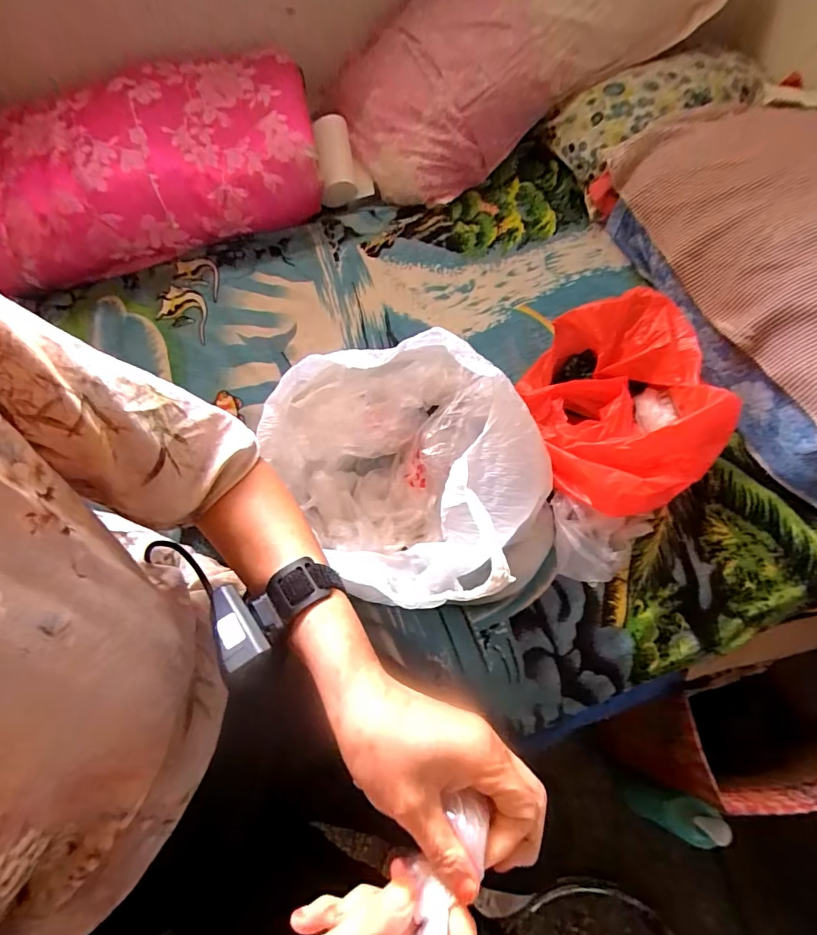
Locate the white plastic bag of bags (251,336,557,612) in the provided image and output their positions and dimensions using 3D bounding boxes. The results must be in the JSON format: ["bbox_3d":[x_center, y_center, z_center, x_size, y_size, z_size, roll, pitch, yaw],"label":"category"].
[{"bbox_3d":[0.002,-0.006,0.549,0.241,0.202,0.335,-33,66,-12],"label":"white plastic bag of bags"}]

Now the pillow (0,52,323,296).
[{"bbox_3d":[-0.448,-0.525,0.819,0.571,0.153,0.299,-14,64,-3],"label":"pillow"}]

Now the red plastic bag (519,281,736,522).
[{"bbox_3d":[0.271,-0.083,0.623,0.218,0.123,0.304,-8,64,0],"label":"red plastic bag"}]

